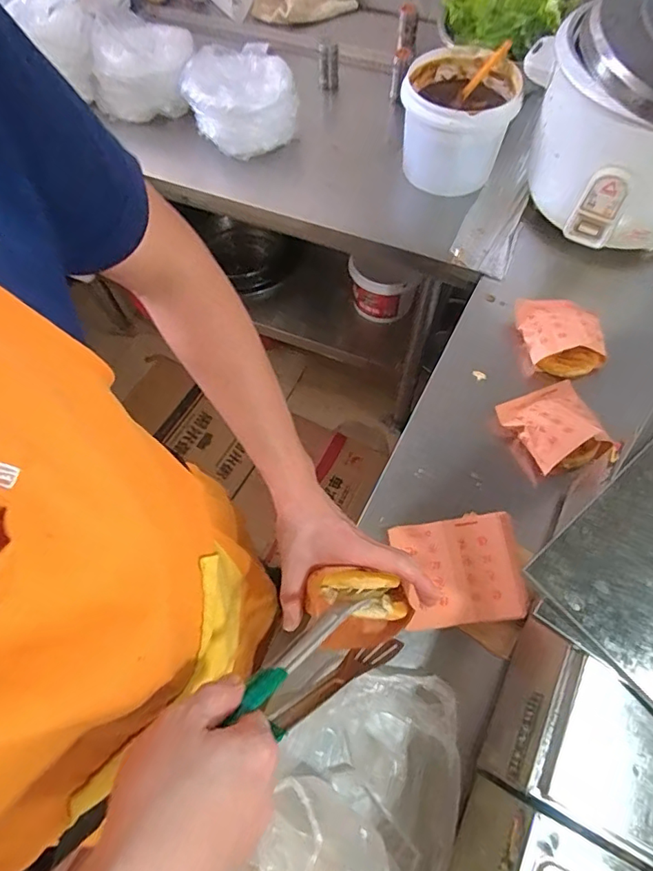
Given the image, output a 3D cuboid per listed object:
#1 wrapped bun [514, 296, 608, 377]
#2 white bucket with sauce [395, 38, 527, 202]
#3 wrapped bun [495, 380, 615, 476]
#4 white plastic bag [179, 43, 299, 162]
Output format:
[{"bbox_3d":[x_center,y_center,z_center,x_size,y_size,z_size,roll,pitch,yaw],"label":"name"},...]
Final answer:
[{"bbox_3d":[0.343,-0.156,0.750,0.097,0.056,0.144,-12,65,-4],"label":"wrapped bun"},{"bbox_3d":[0.212,-0.511,0.826,0.164,0.143,0.156,-1,65,1],"label":"white bucket with sauce"},{"bbox_3d":[0.316,-0.017,0.684,0.123,0.062,0.123,-22,66,-9],"label":"wrapped bun"},{"bbox_3d":[-0.147,-0.573,0.895,0.178,0.128,0.171,-11,65,-4],"label":"white plastic bag"}]

